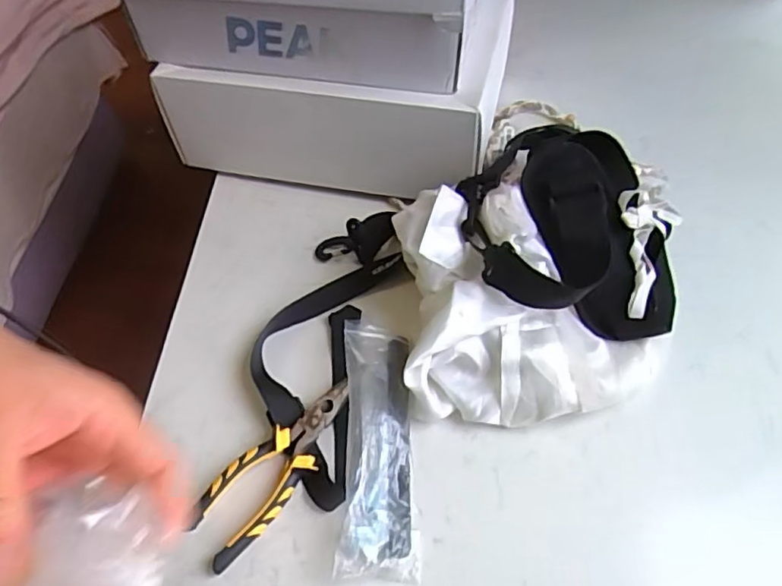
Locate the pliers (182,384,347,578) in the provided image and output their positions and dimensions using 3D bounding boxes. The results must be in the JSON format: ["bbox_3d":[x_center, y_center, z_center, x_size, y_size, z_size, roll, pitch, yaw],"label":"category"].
[{"bbox_3d":[-0.093,0.143,0.493,0.052,0.024,0.166,35,63,23],"label":"pliers"}]

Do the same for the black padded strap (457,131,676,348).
[{"bbox_3d":[0.159,-0.049,0.526,0.172,0.090,0.188,-21,57,-11],"label":"black padded strap"}]

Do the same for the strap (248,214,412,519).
[{"bbox_3d":[-0.066,0.042,0.556,0.122,0.037,0.281,11,56,9],"label":"strap"}]

